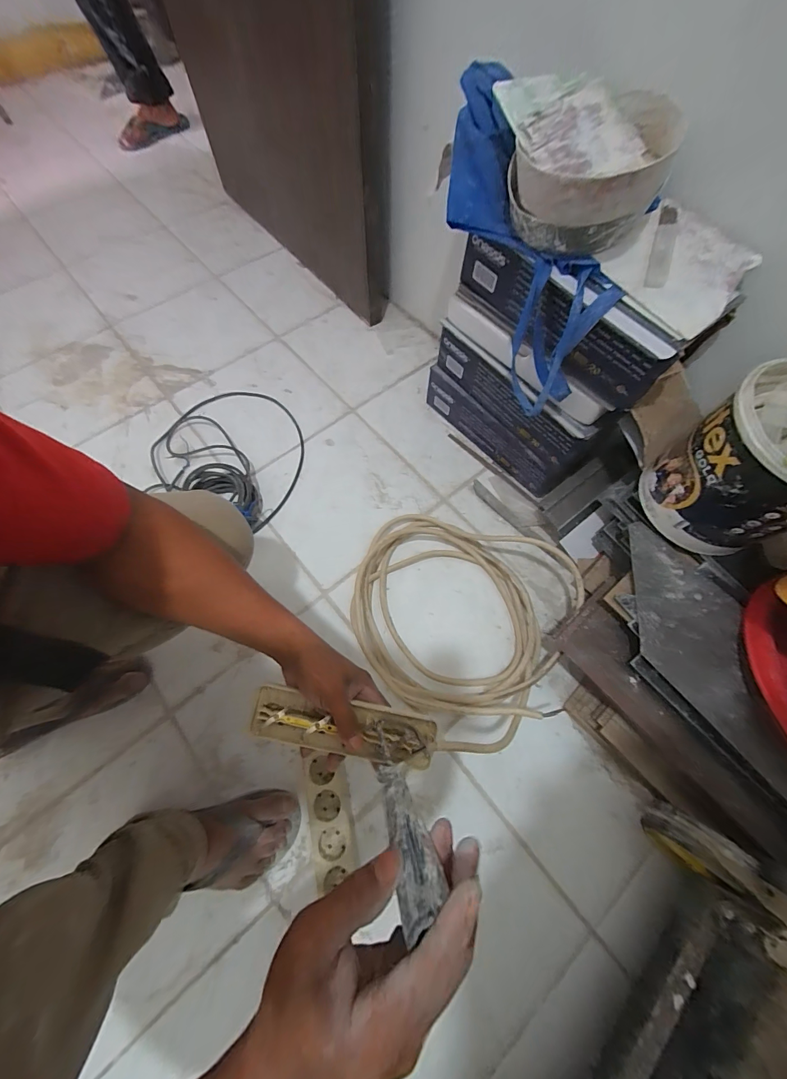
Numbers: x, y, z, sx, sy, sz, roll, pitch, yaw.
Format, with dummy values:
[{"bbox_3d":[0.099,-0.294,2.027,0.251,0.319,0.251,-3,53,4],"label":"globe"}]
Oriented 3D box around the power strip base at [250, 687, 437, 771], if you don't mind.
[{"bbox_3d":[-0.052,0.205,0.406,0.194,0.023,0.052,10,65,-2],"label":"power strip base"}]

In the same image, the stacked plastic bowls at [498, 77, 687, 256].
[{"bbox_3d":[0.204,-0.433,0.441,0.187,0.098,0.187,18,68,7],"label":"stacked plastic bowls"}]

